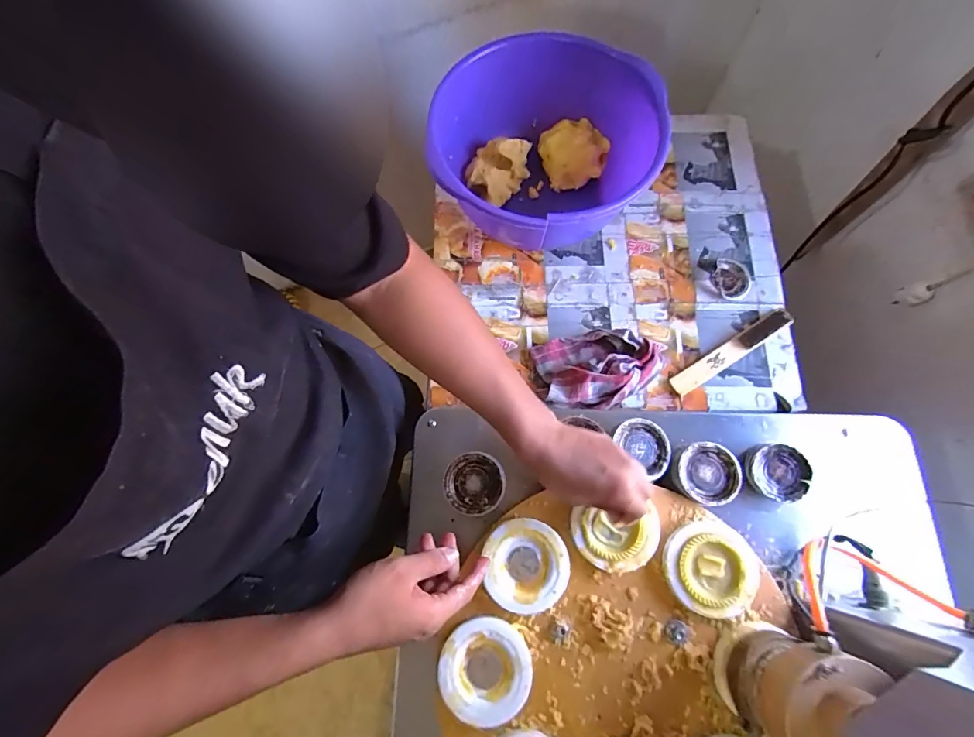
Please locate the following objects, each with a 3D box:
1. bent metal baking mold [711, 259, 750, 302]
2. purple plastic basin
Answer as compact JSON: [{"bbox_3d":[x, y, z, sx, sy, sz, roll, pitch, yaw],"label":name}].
[{"bbox_3d":[0.405,-0.147,0.731,0.061,0.012,0.064,0,72,1],"label":"bent metal baking mold"},{"bbox_3d":[0.086,-0.334,0.711,0.339,0.174,0.330,0,72,1],"label":"purple plastic basin"}]

